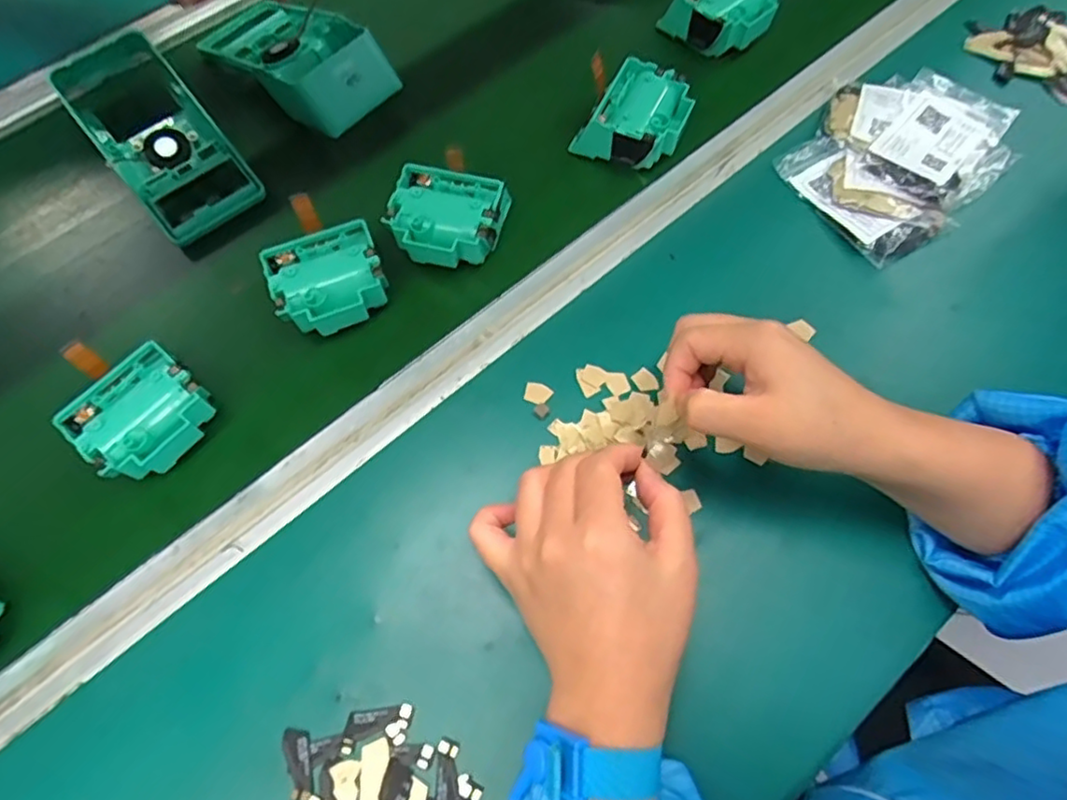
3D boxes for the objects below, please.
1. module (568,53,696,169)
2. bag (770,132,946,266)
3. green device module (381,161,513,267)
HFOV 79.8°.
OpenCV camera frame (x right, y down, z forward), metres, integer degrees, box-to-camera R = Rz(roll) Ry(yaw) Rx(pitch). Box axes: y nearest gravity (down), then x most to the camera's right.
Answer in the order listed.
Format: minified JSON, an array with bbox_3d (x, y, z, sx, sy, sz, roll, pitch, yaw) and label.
[{"bbox_3d":[0.079,-0.215,0.491,0.076,0.041,0.075,26,69,12],"label":"module"},{"bbox_3d":[0.245,-0.156,0.486,0.069,0.014,0.120,-36,71,-13],"label":"bag"},{"bbox_3d":[-0.061,-0.128,0.458,0.077,0.041,0.075,12,67,6],"label":"green device module"}]

